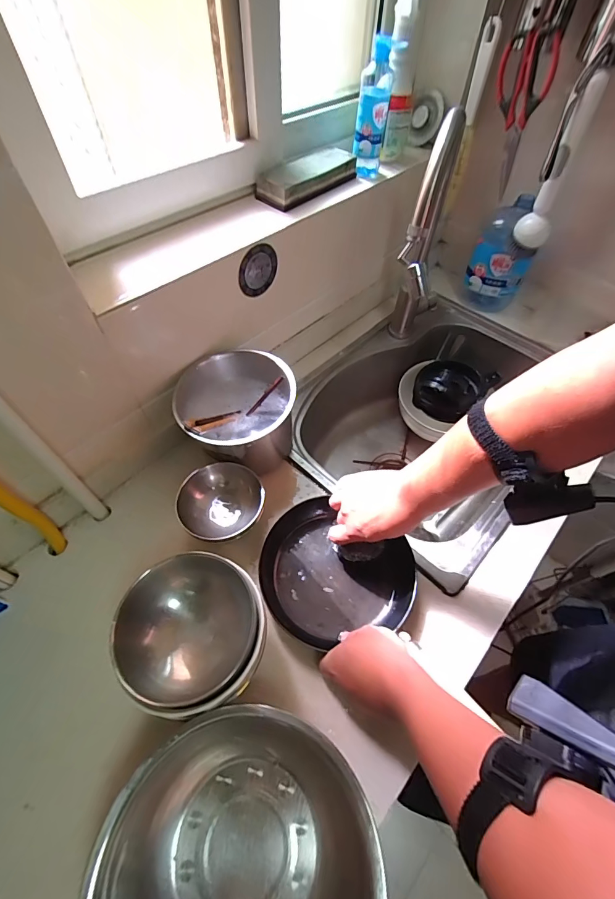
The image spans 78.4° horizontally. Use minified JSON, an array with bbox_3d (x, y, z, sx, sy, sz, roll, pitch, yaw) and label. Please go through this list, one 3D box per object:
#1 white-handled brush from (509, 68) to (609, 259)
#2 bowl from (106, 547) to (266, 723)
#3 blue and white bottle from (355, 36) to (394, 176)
[{"bbox_3d":[0.410,-0.447,0.622,0.053,0.239,0.052,25,58,16],"label":"white-handled brush"},{"bbox_3d":[-0.118,0.184,0.383,0.145,0.061,0.145,9,46,-29],"label":"bowl"},{"bbox_3d":[0.111,-0.547,0.615,0.058,0.172,0.053,17,56,11],"label":"blue and white bottle"}]

